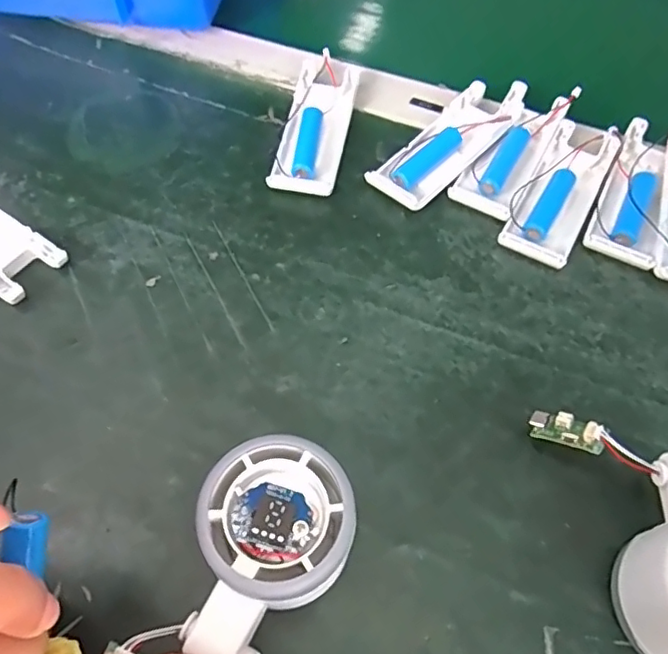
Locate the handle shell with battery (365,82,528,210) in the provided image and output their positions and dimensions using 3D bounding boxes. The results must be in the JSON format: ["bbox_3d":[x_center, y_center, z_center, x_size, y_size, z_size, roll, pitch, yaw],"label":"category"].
[{"bbox_3d":[0.076,-0.117,0.363,0.121,0.022,0.039,-39,68,-20],"label":"handle shell with battery"}]

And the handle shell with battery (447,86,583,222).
[{"bbox_3d":[0.117,-0.110,0.360,0.039,0.015,0.105,35,66,17],"label":"handle shell with battery"}]

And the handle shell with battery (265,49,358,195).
[{"bbox_3d":[-0.012,-0.129,0.367,0.039,0.025,0.099,10,61,5],"label":"handle shell with battery"}]

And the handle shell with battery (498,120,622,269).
[{"bbox_3d":[0.138,-0.081,0.348,0.039,0.016,0.105,28,64,14],"label":"handle shell with battery"}]

